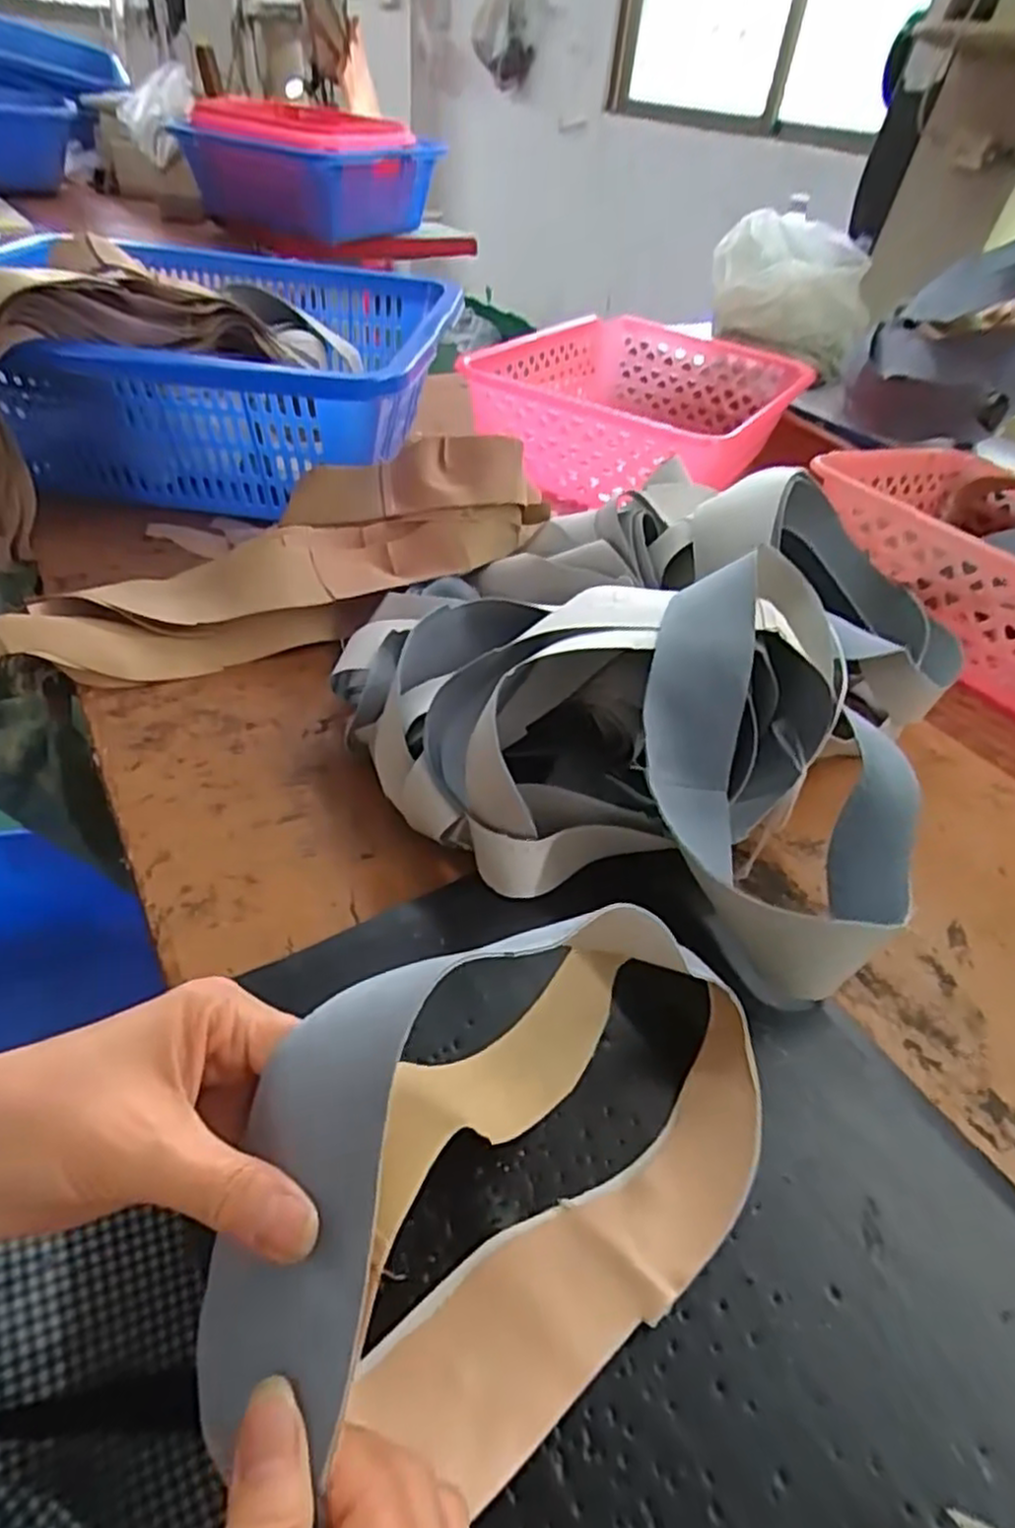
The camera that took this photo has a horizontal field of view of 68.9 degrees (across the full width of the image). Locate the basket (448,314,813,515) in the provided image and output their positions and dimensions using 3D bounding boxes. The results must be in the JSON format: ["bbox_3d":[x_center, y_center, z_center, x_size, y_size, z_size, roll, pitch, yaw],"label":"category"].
[{"bbox_3d":[0.168,-0.446,0.923,0.330,0.122,0.401,23,46,16],"label":"basket"}]

